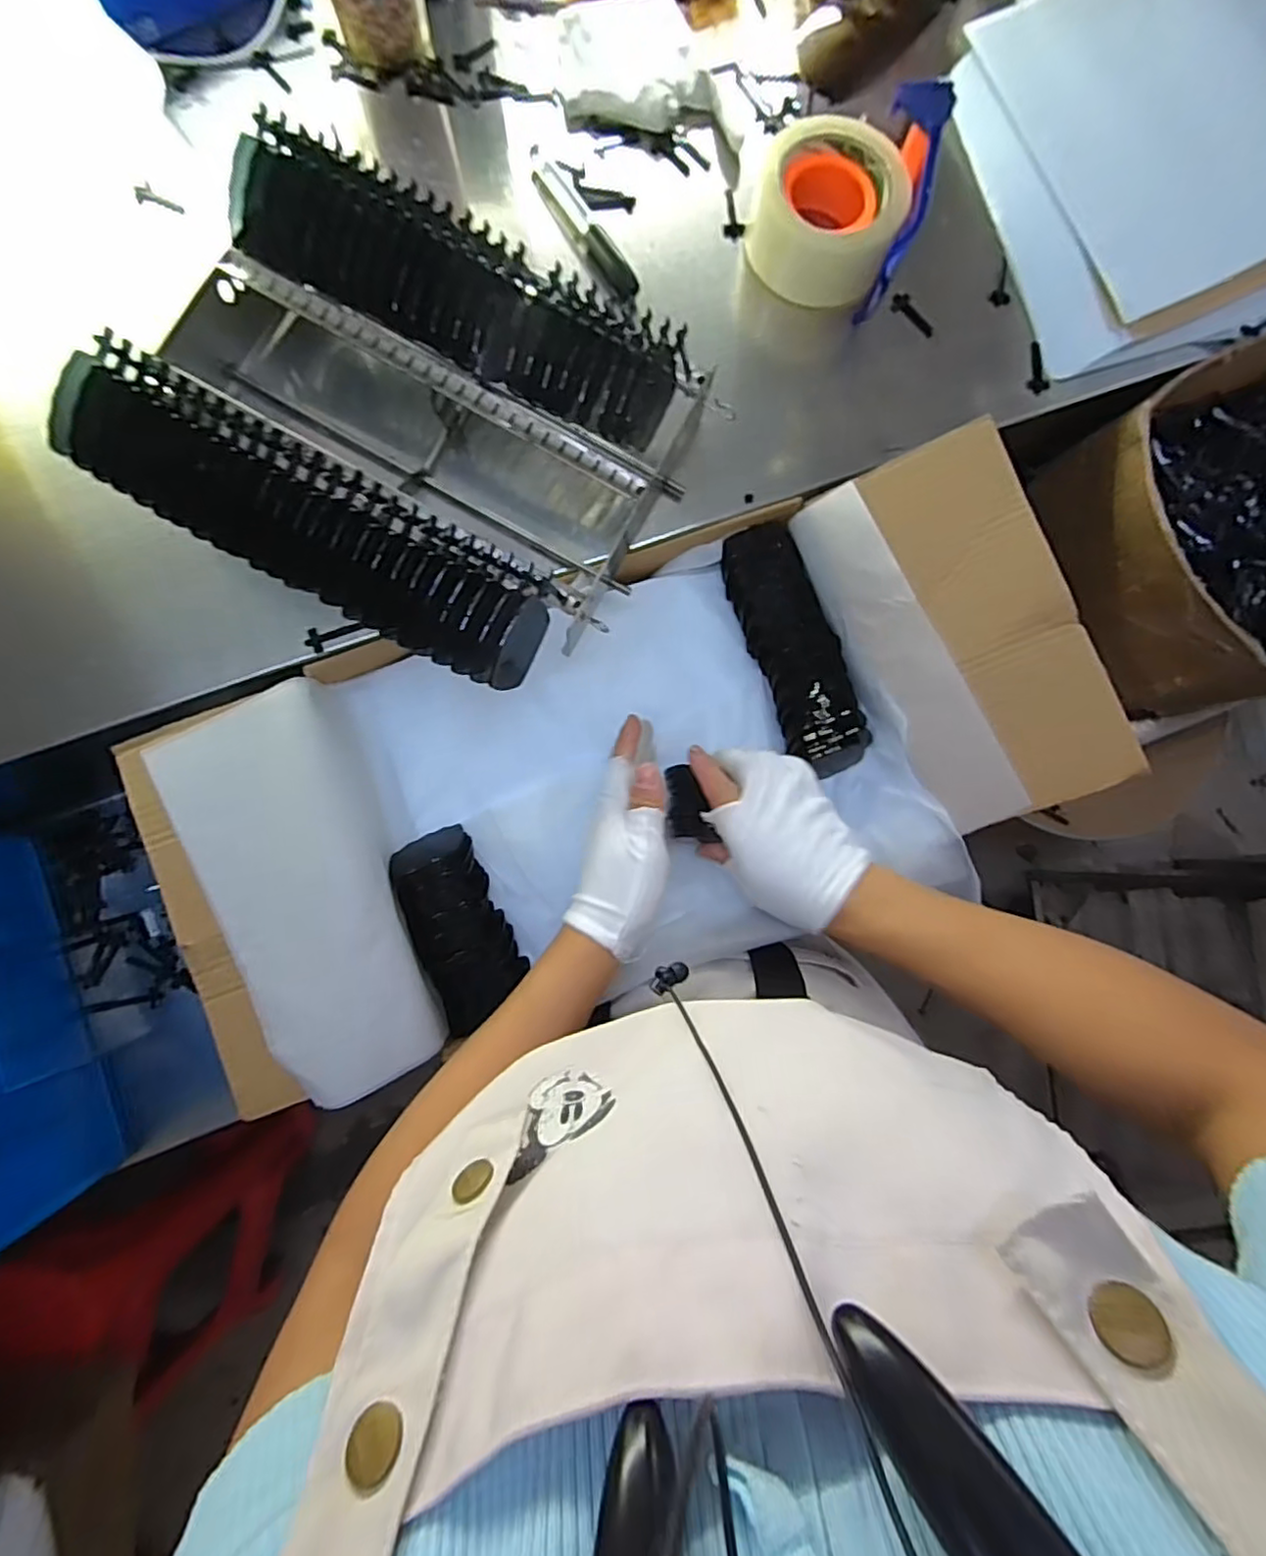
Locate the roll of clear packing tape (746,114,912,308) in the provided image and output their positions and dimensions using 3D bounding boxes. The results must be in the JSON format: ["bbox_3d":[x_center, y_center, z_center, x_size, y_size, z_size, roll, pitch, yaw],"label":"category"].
[{"bbox_3d":[0.142,-0.420,0.479,0.105,0.058,0.096,0,84,-5],"label":"roll of clear packing tape"}]

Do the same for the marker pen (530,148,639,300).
[{"bbox_3d":[-0.039,-0.421,0.483,0.021,0.015,0.128,-33,88,-7],"label":"marker pen"}]

